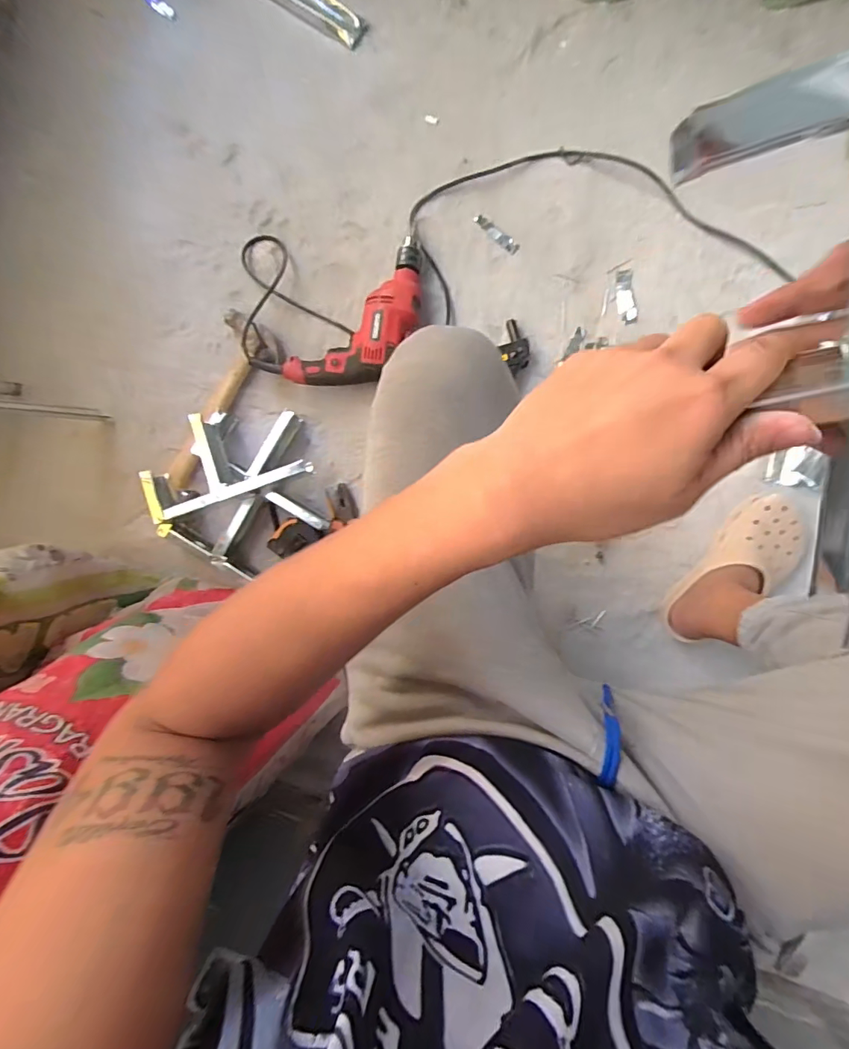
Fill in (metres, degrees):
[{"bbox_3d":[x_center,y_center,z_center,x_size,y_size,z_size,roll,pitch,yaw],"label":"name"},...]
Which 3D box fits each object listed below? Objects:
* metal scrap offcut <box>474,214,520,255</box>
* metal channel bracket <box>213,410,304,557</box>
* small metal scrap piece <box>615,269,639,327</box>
[{"bbox_3d":[0.117,-0.475,0.750,0.089,0.005,0.019,39,95,4],"label":"metal scrap offcut"},{"bbox_3d":[-0.279,-0.066,0.772,0.032,0.050,0.262,27,94,5],"label":"metal channel bracket"},{"bbox_3d":[0.320,-0.362,0.728,0.028,0.010,0.086,-6,88,6],"label":"small metal scrap piece"}]

